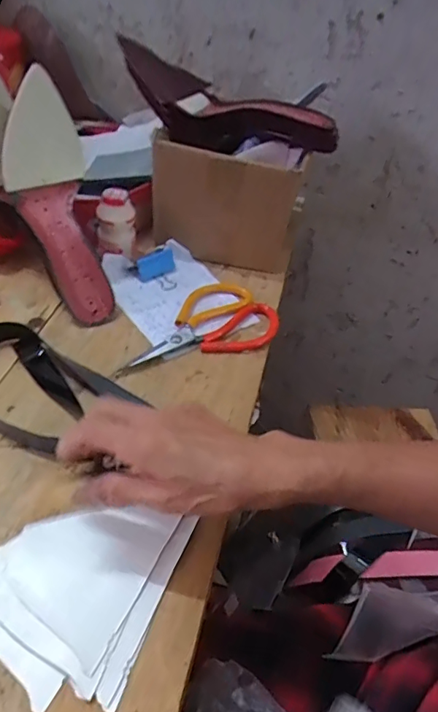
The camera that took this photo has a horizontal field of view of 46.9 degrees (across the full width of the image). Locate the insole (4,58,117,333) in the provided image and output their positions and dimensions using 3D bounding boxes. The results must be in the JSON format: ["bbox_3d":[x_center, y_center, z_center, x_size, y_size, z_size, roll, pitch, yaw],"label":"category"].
[{"bbox_3d":[-0.179,-0.164,0.556,0.086,0.060,0.267,-16,93,-21],"label":"insole"}]

